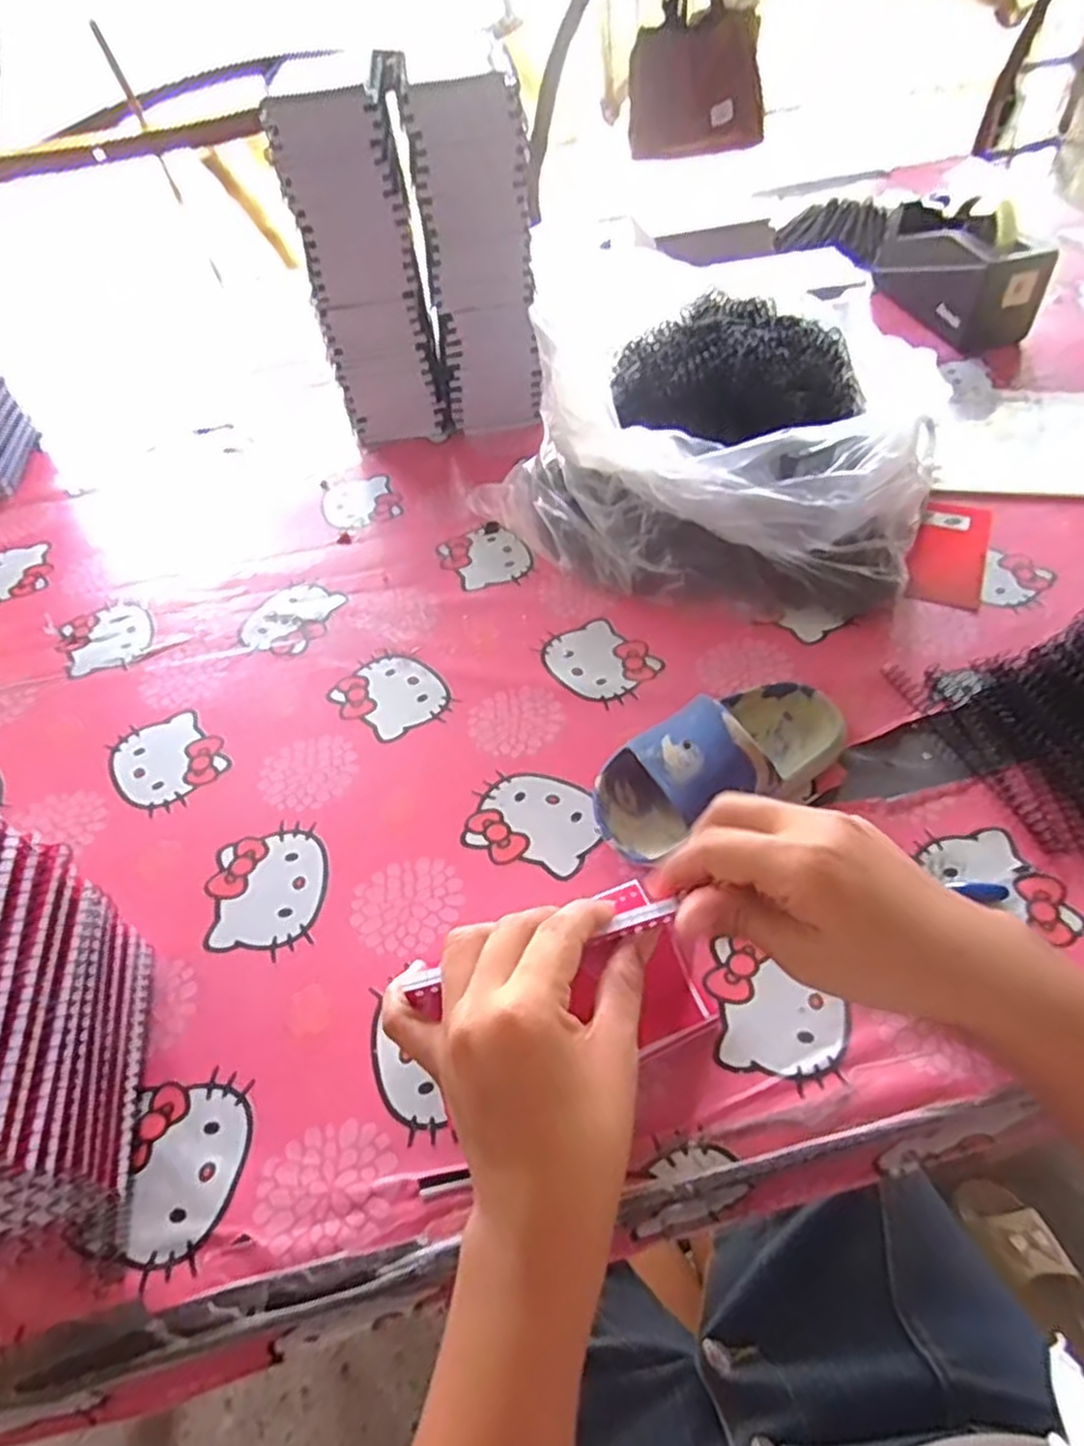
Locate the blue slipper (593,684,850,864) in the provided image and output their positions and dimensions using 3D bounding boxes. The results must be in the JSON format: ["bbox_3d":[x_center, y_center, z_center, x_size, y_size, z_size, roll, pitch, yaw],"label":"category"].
[{"bbox_3d":[0.117,0.020,0.478,0.180,0.060,0.083,-28,54,-18],"label":"blue slipper"}]

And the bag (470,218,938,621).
[{"bbox_3d":[0.125,-0.238,0.636,0.341,0.151,0.292,3,51,6],"label":"bag"}]

